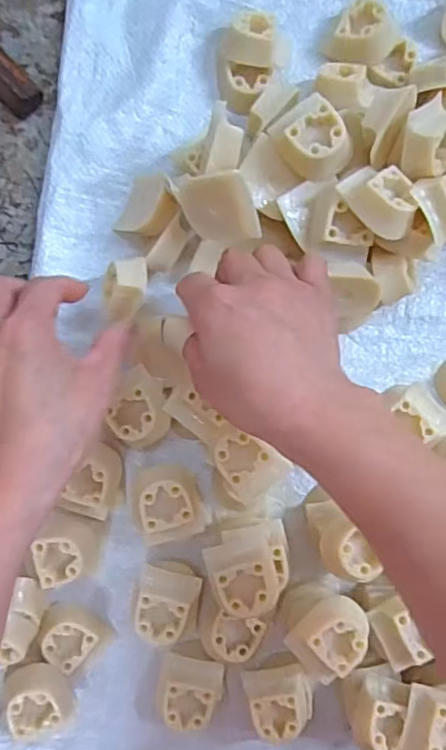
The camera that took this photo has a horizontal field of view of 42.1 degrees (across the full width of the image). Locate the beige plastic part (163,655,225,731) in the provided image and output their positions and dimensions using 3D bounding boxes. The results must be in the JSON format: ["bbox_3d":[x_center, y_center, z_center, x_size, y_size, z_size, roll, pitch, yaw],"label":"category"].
[{"bbox_3d":[-0.019,0.201,0.375,0.037,0.030,0.040,5,90,-3],"label":"beige plastic part"}]

